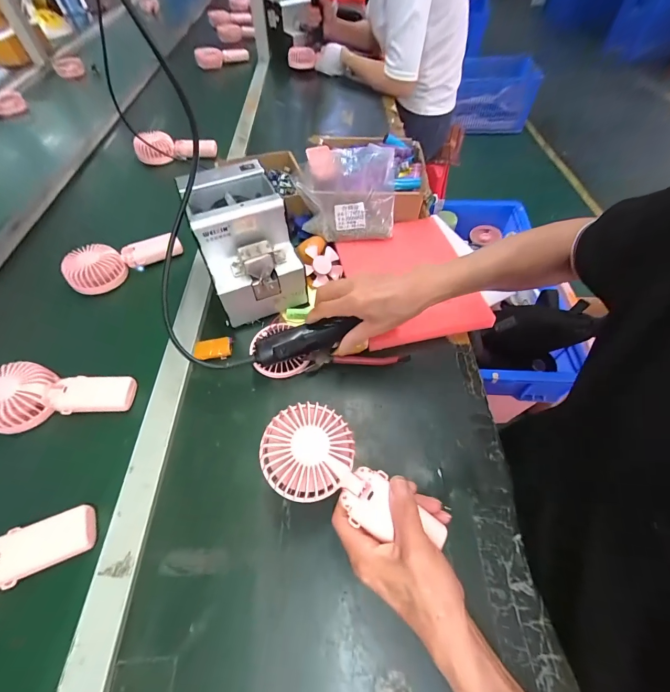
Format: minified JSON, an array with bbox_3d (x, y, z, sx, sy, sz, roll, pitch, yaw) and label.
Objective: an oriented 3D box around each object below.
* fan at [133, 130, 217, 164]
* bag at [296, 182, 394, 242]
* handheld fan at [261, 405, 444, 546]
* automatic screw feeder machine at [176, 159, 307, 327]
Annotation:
[{"bbox_3d":[-0.376,-0.471,0.793,0.182,0.059,0.079,-4,57,-3],"label":"fan"},{"bbox_3d":[0.020,-0.242,0.577,0.166,0.070,0.084,3,57,1],"label":"bag"},{"bbox_3d":[0.015,0.123,0.302,0.177,0.026,0.080,35,62,3],"label":"handheld fan"},{"bbox_3d":[-0.132,-0.151,0.488,0.126,0.138,0.183,-20,58,-12],"label":"automatic screw feeder machine"}]

